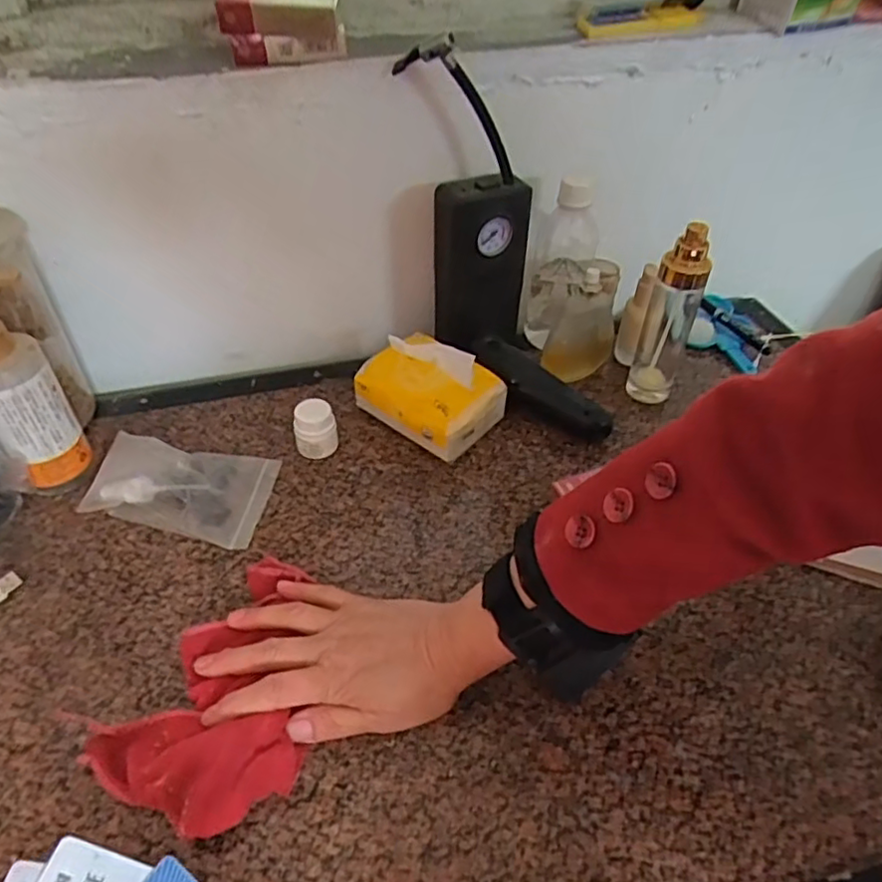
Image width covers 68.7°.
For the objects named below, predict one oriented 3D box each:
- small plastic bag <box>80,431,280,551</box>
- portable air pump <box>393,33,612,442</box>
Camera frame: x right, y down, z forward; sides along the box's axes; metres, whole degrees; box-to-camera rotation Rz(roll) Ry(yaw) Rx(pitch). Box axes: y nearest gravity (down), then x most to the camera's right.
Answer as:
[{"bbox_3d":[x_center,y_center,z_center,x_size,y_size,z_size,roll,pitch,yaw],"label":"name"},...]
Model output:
[{"bbox_3d":[-0.215,0.032,0.543,0.133,0.033,0.093,10,45,9],"label":"small plastic bag"},{"bbox_3d":[0.060,-0.159,0.559,0.129,0.270,0.219,-13,46,-14],"label":"portable air pump"}]

